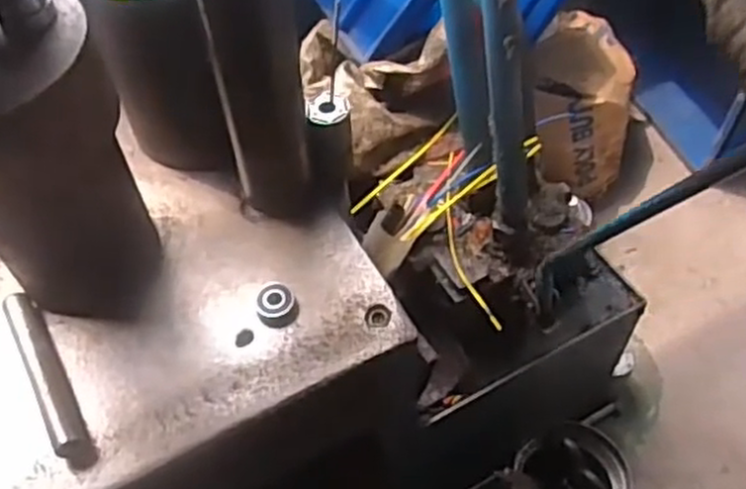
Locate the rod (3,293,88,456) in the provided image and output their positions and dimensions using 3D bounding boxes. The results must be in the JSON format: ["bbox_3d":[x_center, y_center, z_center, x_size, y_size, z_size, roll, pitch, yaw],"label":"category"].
[{"bbox_3d":[-0.240,0.092,0.550,0.020,0.021,0.142,-26,57,-17],"label":"rod"}]

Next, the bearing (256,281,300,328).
[{"bbox_3d":[-0.074,0.045,0.582,0.031,0.015,0.034,-1,53,1],"label":"bearing"}]

